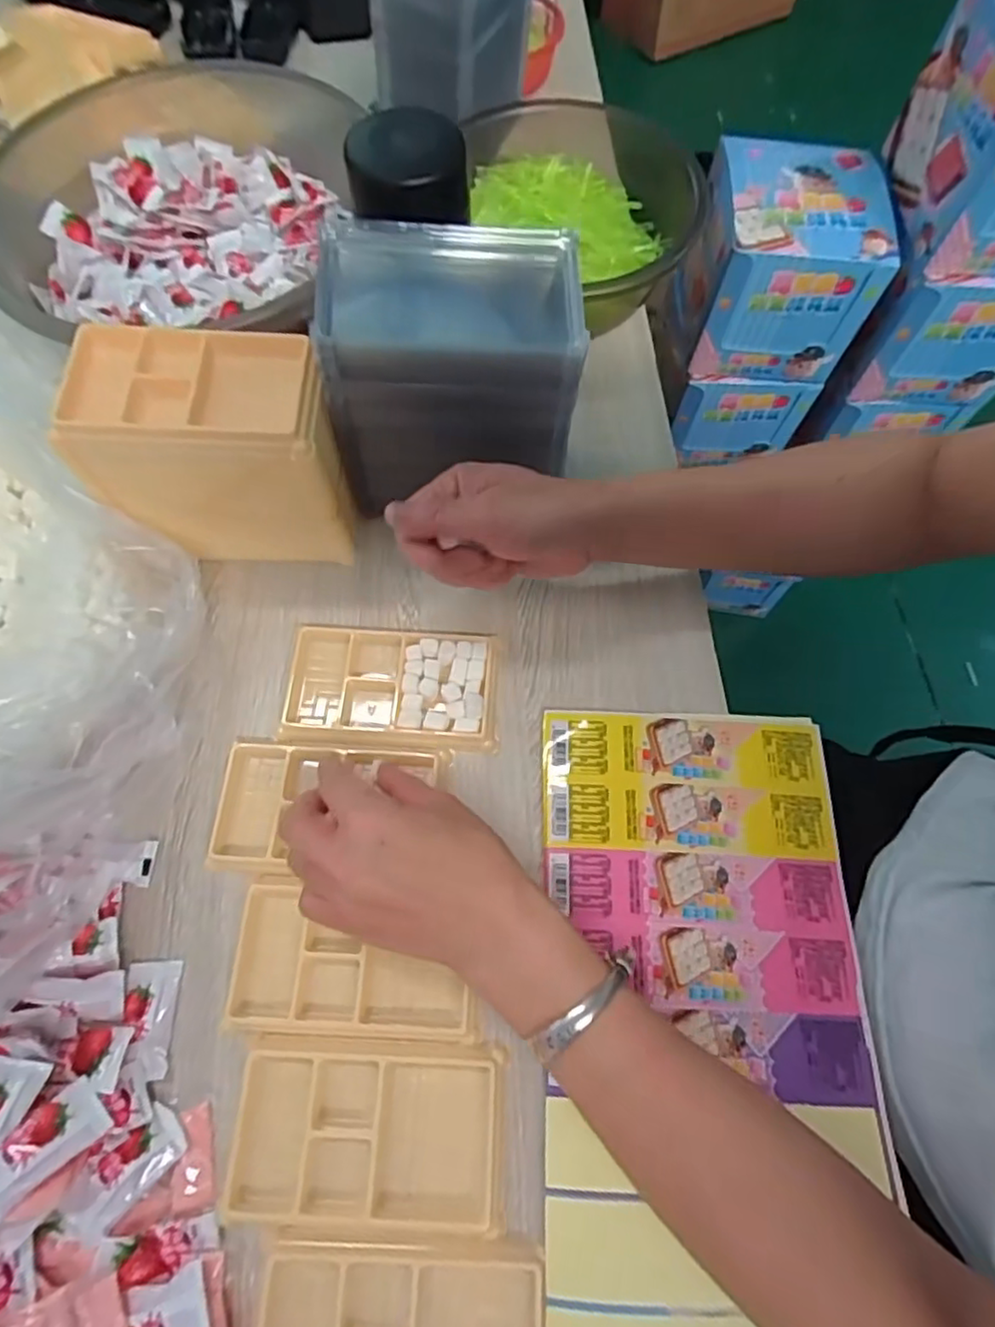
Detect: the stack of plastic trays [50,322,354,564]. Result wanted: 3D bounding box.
[{"bbox_3d":[-0.163,-0.127,0.400,0.142,0.124,0.077,1,68,1],"label":"stack of plastic trays"}]

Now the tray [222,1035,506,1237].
[{"bbox_3d":[-0.063,0.228,0.316,0.131,0.015,0.077,2,68,2],"label":"tray"}]

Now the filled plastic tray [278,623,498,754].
[{"bbox_3d":[-0.067,0.014,0.406,0.130,0.012,0.078,4,68,2],"label":"filled plastic tray"}]

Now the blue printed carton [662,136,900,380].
[{"bbox_3d":[0.273,-0.394,0.624,0.155,0.131,0.170,5,67,1],"label":"blue printed carton"}]

